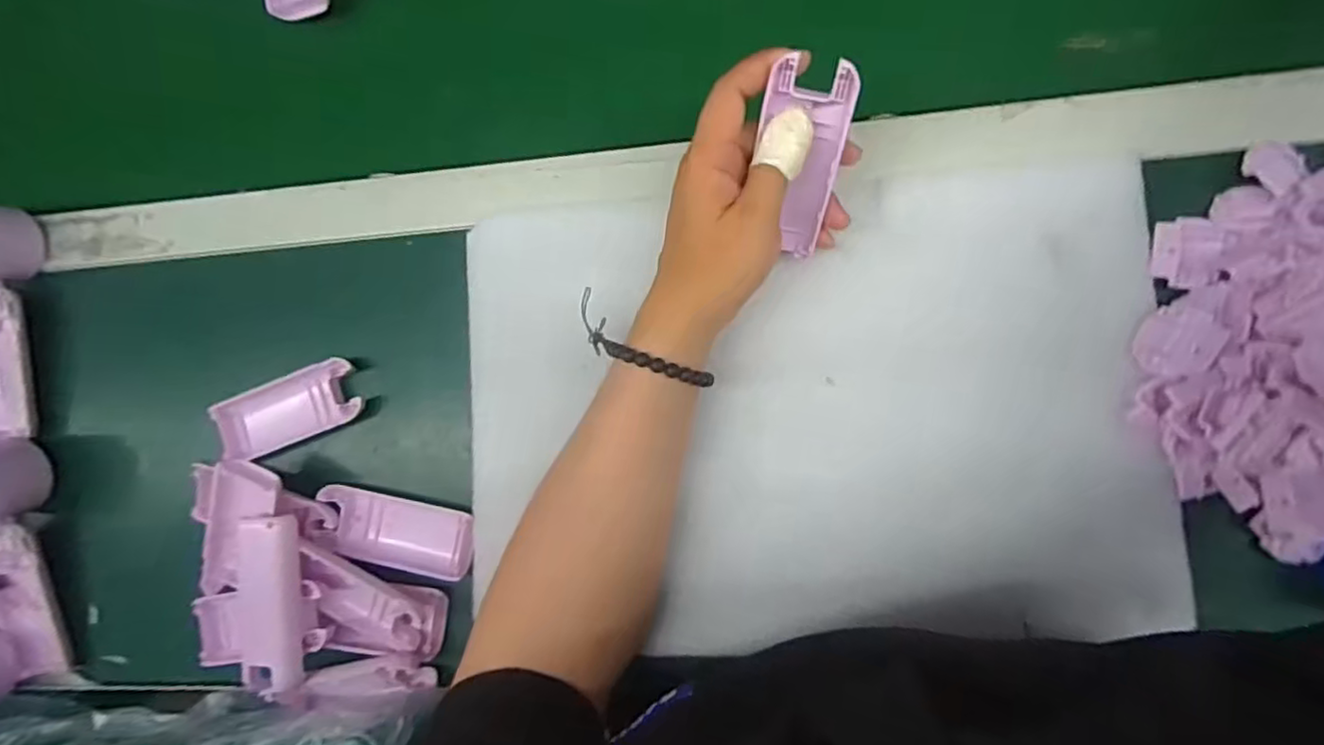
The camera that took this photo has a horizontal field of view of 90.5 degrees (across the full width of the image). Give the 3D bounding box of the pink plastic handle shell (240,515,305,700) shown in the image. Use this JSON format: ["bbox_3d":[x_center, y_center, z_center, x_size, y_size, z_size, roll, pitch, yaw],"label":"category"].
[{"bbox_3d":[-0.242,0.143,0.406,0.046,0.020,0.108,-3,88,8],"label":"pink plastic handle shell"}]

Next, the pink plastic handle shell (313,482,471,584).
[{"bbox_3d":[-0.170,0.105,0.424,0.101,0.018,0.046,11,90,8],"label":"pink plastic handle shell"}]

